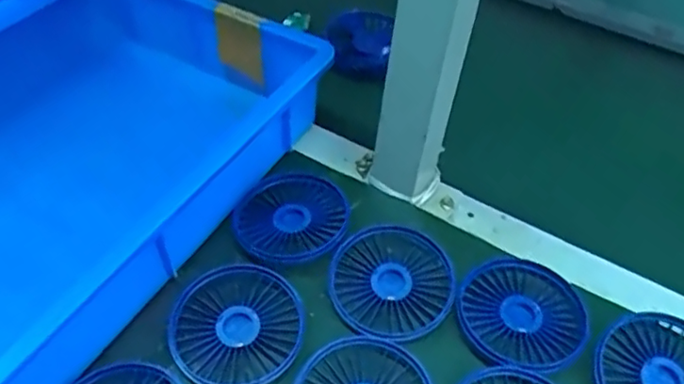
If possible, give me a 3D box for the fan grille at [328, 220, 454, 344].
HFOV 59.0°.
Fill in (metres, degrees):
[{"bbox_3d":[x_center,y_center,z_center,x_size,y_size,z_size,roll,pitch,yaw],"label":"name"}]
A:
[{"bbox_3d":[0.038,0.062,0.433,0.086,0.011,0.086,2,48,-2],"label":"fan grille"}]

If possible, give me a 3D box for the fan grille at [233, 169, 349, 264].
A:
[{"bbox_3d":[-0.037,0.017,0.470,0.086,0.014,0.082,2,48,-2],"label":"fan grille"}]

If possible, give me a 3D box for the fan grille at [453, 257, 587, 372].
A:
[{"bbox_3d":[0.125,0.082,0.421,0.083,0.009,0.089,16,49,11],"label":"fan grille"}]

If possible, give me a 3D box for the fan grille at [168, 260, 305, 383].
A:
[{"bbox_3d":[-0.071,0.089,0.406,0.085,0.012,0.087,2,48,-2],"label":"fan grille"}]

